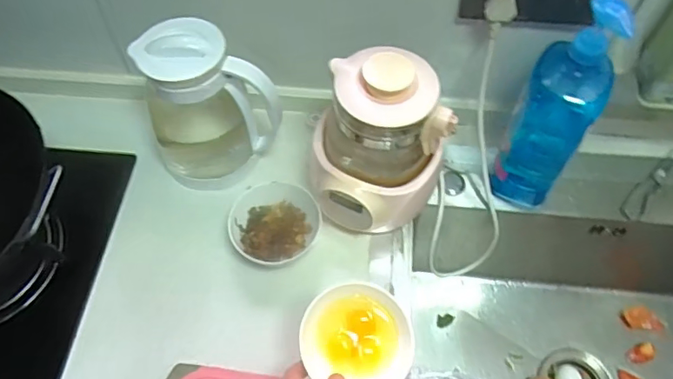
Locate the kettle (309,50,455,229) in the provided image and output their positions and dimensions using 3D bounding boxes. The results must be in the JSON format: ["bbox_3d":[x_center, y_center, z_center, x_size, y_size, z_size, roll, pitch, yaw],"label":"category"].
[{"bbox_3d":[0.052,-0.046,0.649,0.160,0.218,0.141,-5,59,-3],"label":"kettle"}]

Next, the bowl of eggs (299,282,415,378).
[{"bbox_3d":[0.023,0.151,0.542,0.108,0.059,0.098,16,60,10],"label":"bowl of eggs"}]

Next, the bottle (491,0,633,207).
[{"bbox_3d":[0.261,-0.092,0.635,0.091,0.285,0.097,25,62,15],"label":"bottle"}]

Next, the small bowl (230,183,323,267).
[{"bbox_3d":[-0.080,0.043,0.691,0.110,0.051,0.107,0,59,0],"label":"small bowl"}]

